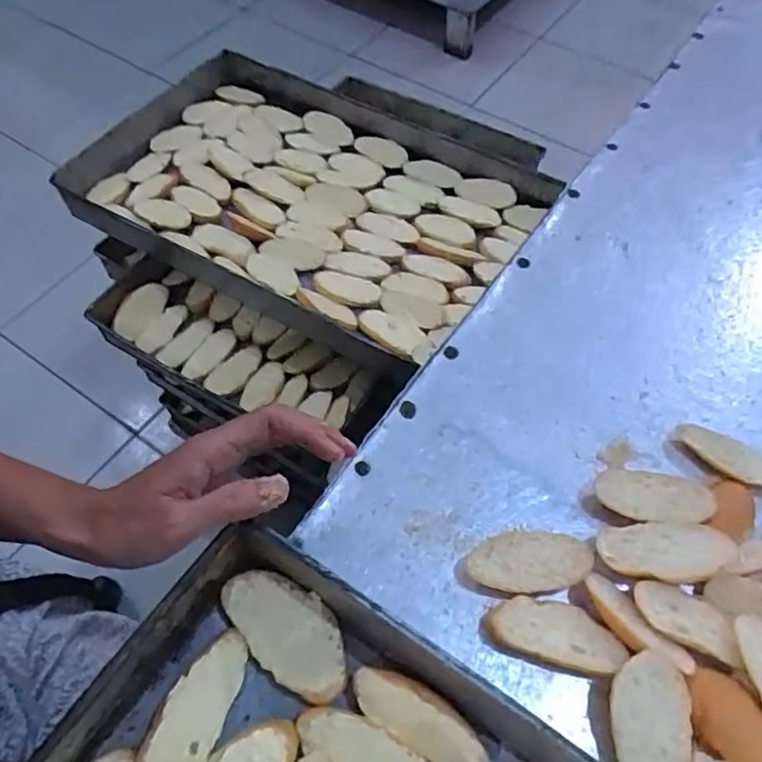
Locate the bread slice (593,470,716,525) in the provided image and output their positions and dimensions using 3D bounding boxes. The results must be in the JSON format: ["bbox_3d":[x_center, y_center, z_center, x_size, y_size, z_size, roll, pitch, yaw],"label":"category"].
[{"bbox_3d":[0.189,0.081,0.435,0.076,0.016,0.037,9,58,5],"label":"bread slice"}]

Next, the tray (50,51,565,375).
[{"bbox_3d":[-0.102,-0.269,0.865,0.648,0.069,0.409,31,65,16],"label":"tray"}]

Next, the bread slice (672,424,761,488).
[{"bbox_3d":[0.254,0.055,0.461,0.075,0.009,0.033,34,64,19],"label":"bread slice"}]

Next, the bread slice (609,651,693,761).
[{"bbox_3d":[0.154,0.194,0.354,0.044,0.009,0.072,10,58,6],"label":"bread slice"}]

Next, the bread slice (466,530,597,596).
[{"bbox_3d":[0.097,0.121,0.415,0.078,0.019,0.037,-4,58,-3],"label":"bread slice"}]

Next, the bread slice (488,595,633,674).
[{"bbox_3d":[0.109,0.158,0.392,0.082,0.019,0.035,13,59,7],"label":"bread slice"}]

